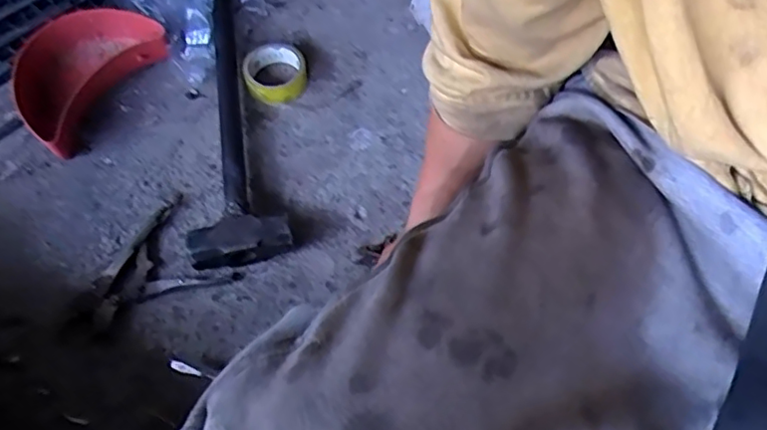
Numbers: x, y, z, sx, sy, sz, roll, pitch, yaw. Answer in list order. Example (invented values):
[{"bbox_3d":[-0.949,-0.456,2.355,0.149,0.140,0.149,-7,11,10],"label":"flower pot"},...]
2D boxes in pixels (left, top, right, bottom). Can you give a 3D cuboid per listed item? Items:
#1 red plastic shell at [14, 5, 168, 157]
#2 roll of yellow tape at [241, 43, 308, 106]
[{"bbox_3d":[-0.442,-0.209,0.888,0.136,0.080,0.234,28,67,13],"label":"red plastic shell"},{"bbox_3d":[-0.169,-0.223,0.943,0.097,0.048,0.099,-14,64,-7],"label":"roll of yellow tape"}]

